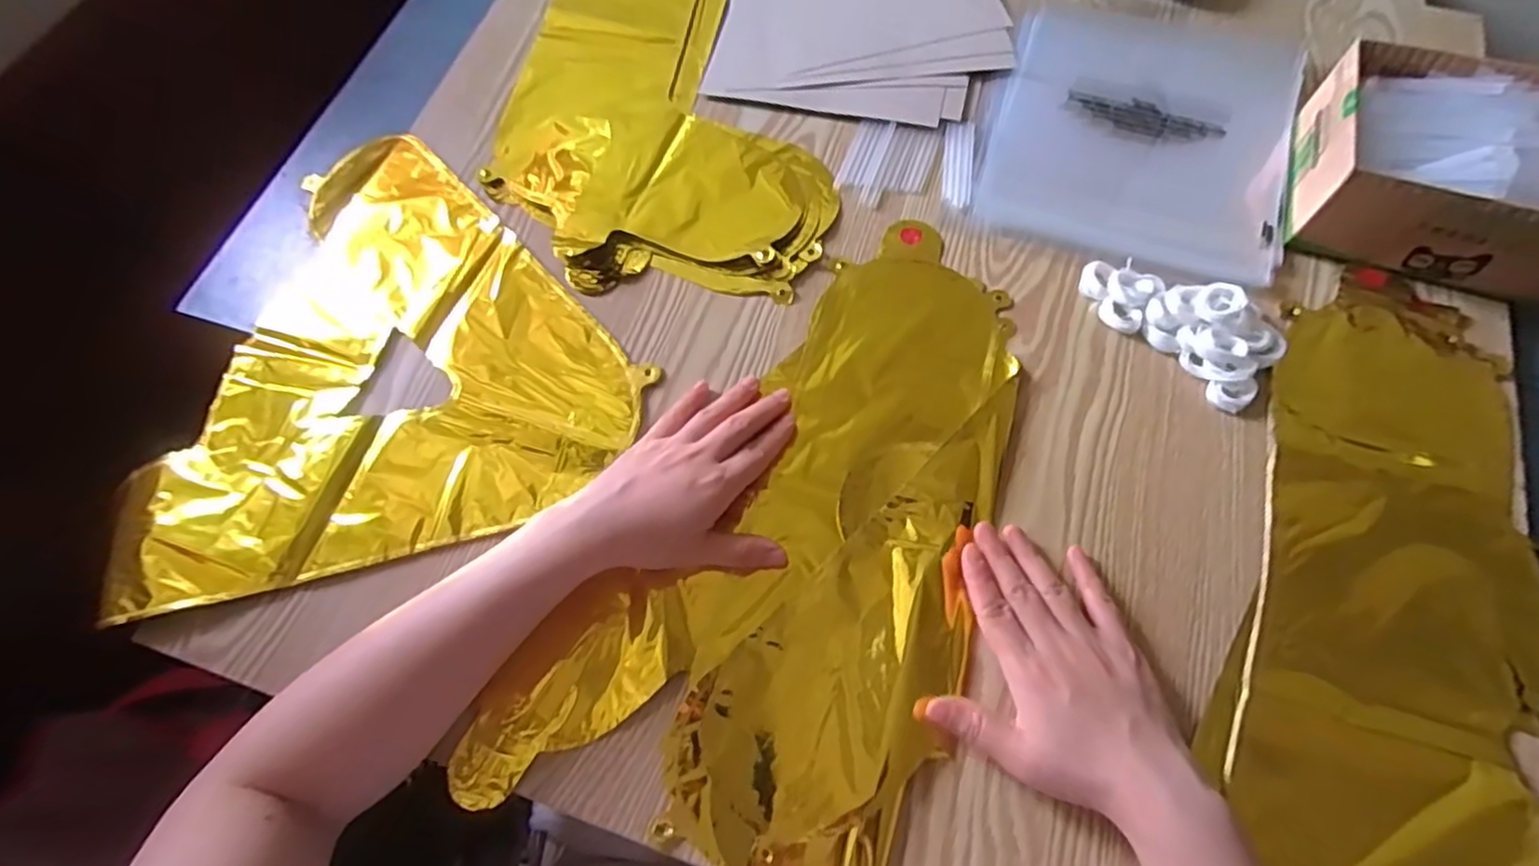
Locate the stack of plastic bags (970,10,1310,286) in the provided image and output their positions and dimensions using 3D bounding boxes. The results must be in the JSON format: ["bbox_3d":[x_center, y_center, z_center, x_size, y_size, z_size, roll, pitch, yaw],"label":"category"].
[{"bbox_3d":[0.281,-0.236,0.527,0.205,0.009,0.249,19,69,11],"label":"stack of plastic bags"}]

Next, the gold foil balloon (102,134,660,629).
[{"bbox_3d":[-0.270,-0.075,0.483,0.315,0.012,0.329,-16,67,-3],"label":"gold foil balloon"}]

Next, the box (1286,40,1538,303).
[{"bbox_3d":[0.447,-0.165,0.447,0.182,0.068,0.128,18,69,11],"label":"box"}]

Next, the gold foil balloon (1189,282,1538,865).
[{"bbox_3d":[0.358,0.102,0.378,0.187,0.011,0.404,21,70,12],"label":"gold foil balloon"}]

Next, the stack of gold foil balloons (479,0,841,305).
[{"bbox_3d":[-0.073,-0.298,0.571,0.253,0.011,0.417,4,67,5],"label":"stack of gold foil balloons"}]

